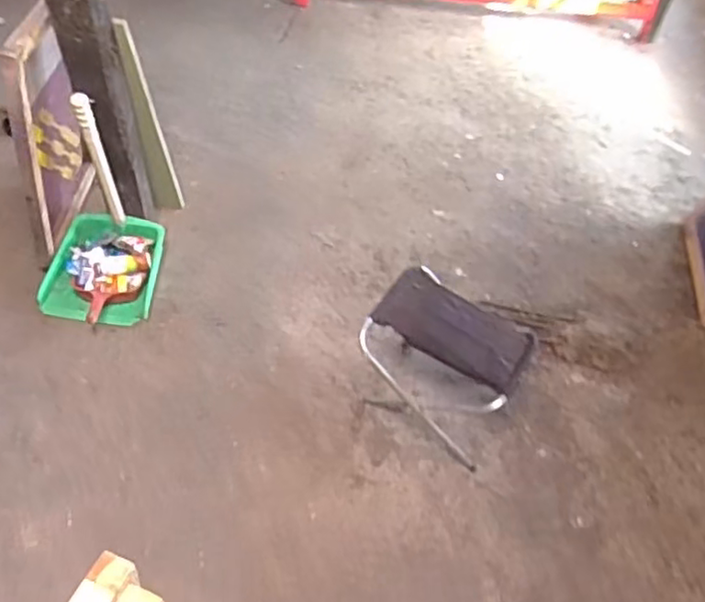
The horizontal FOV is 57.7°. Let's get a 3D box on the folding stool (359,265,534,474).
[{"bbox_3d":[0.209,0.149,1.548,0.367,0.259,0.288,30,57,15],"label":"folding stool"}]

